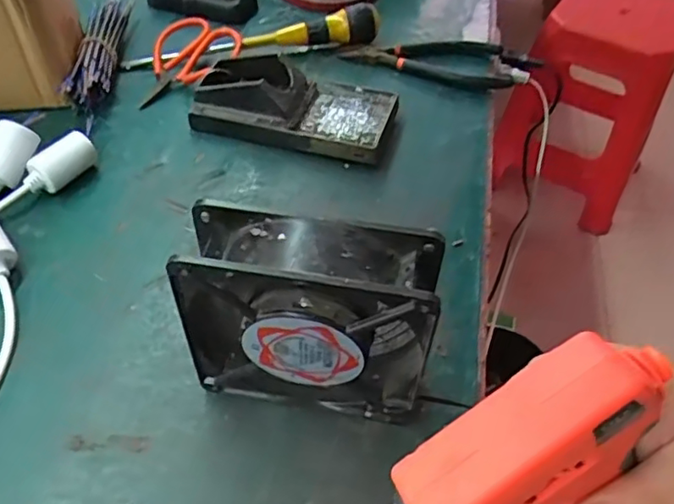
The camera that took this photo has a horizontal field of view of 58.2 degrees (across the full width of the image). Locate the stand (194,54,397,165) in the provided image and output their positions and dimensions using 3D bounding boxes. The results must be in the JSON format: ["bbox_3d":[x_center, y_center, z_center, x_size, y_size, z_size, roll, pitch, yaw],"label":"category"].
[{"bbox_3d":[-0.033,-0.125,0.492,0.154,0.043,0.079,14,51,10],"label":"stand"}]

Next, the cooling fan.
[{"bbox_3d":[-0.014,0.036,0.309,0.118,0.120,0.039,8,50,6],"label":"cooling fan"}]

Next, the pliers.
[{"bbox_3d":[0.083,-0.178,0.560,0.154,0.014,0.063,6,49,3],"label":"pliers"}]

